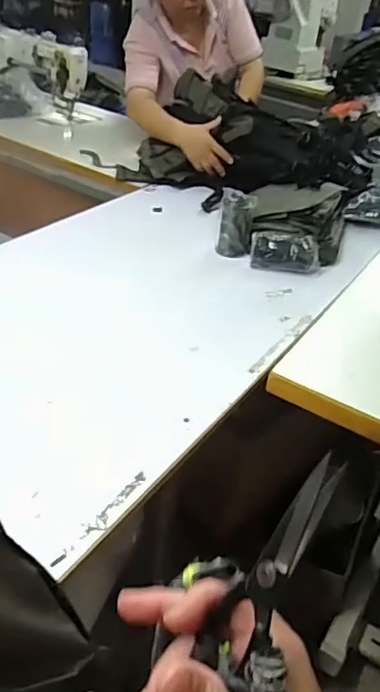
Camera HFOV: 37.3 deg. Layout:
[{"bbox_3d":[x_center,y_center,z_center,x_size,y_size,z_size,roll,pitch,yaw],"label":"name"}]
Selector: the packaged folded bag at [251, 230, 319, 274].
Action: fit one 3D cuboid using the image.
[{"bbox_3d":[0.200,-0.195,1.182,0.145,0.064,0.070,9,35,2],"label":"packaged folded bag"}]

